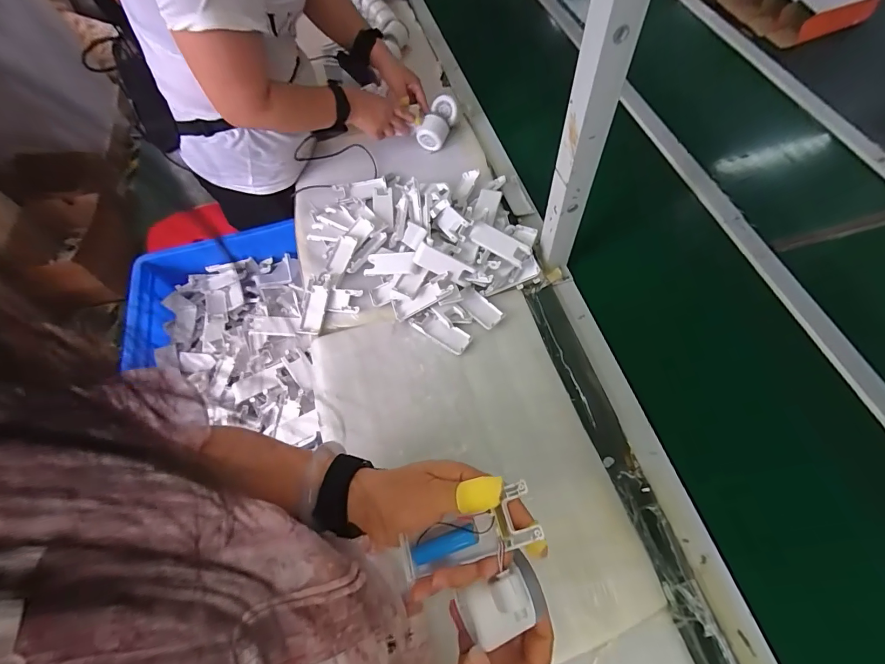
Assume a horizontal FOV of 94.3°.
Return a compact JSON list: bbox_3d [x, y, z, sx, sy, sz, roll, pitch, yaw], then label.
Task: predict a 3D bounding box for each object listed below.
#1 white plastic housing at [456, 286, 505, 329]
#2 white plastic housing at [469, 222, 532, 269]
[{"bbox_3d":[0.061,-0.039,0.673,0.038,0.017,0.079,-41,67,-16],"label":"white plastic housing"},{"bbox_3d":[0.095,-0.145,0.679,0.101,0.016,0.039,28,67,1],"label":"white plastic housing"}]

